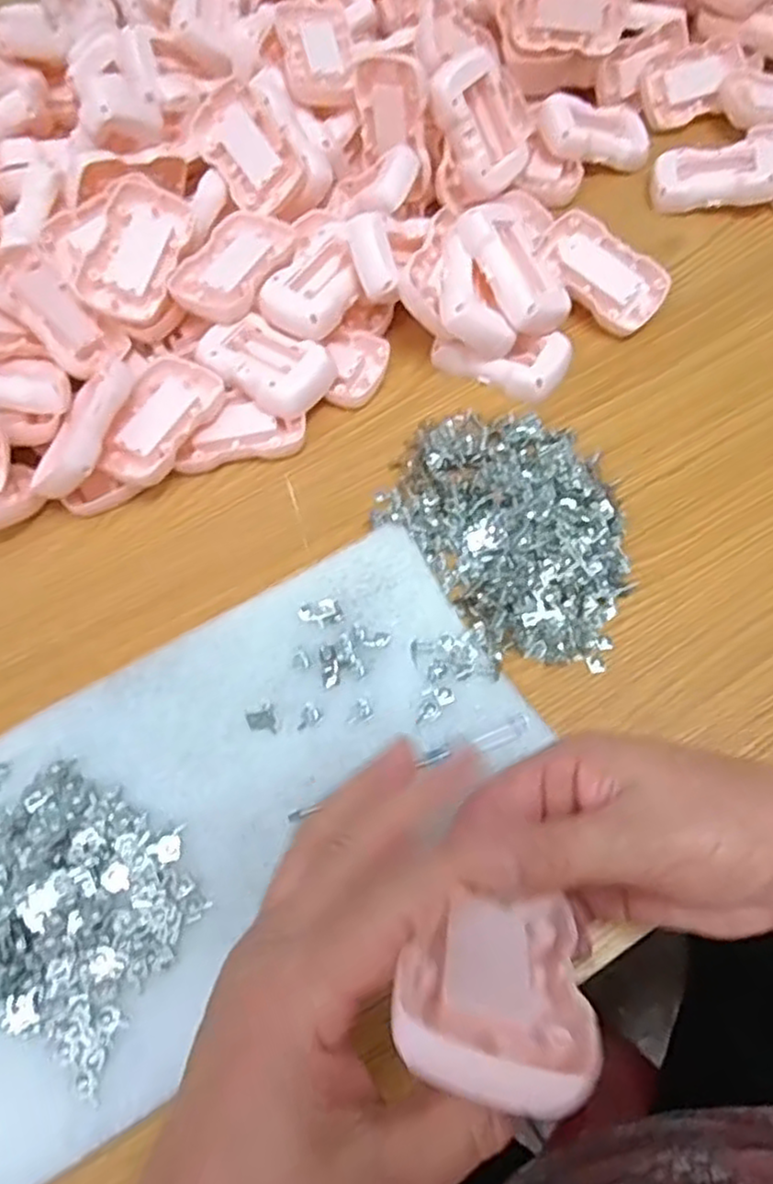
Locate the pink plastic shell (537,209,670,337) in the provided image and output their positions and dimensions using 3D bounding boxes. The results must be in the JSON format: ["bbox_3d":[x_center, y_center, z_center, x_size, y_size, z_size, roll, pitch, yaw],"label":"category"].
[{"bbox_3d":[0.146,-0.216,0.490,0.089,0.016,0.055,38,81,2],"label":"pink plastic shell"}]

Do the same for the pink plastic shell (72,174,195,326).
[{"bbox_3d":[-0.163,-0.221,0.470,0.054,0.016,0.090,22,82,-5],"label":"pink plastic shell"}]

